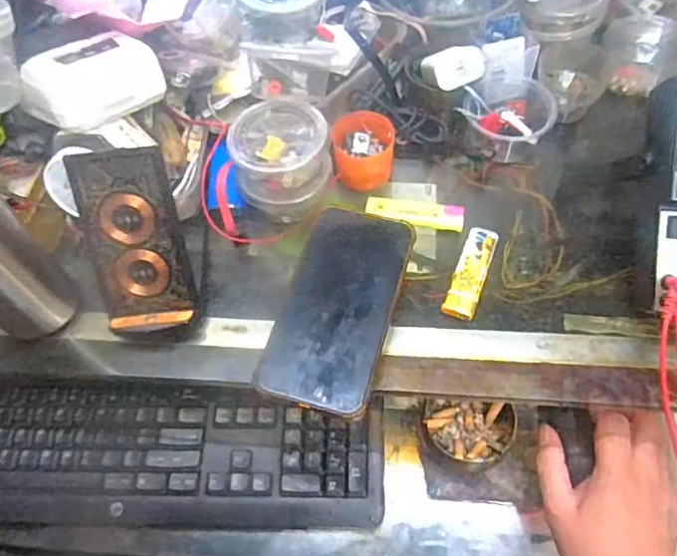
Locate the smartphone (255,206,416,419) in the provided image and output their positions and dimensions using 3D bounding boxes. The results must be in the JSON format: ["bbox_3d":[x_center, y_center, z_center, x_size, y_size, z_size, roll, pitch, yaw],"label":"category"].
[{"bbox_3d":[0.001,0.017,0.423,0.078,0.009,0.154,13,62,12],"label":"smartphone"}]

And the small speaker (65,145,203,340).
[{"bbox_3d":[-0.145,-0.020,0.428,0.066,0.148,0.019,-7,26,0],"label":"small speaker"}]

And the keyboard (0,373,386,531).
[{"bbox_3d":[-0.186,0.153,0.522,0.447,0.026,0.125,0,60,5],"label":"keyboard"}]

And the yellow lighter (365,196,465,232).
[{"bbox_3d":[0.064,-0.054,0.492,0.080,0.007,0.022,8,61,9],"label":"yellow lighter"}]

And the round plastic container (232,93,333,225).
[{"bbox_3d":[-0.045,-0.095,0.489,0.076,0.089,0.070,-2,60,3],"label":"round plastic container"}]

